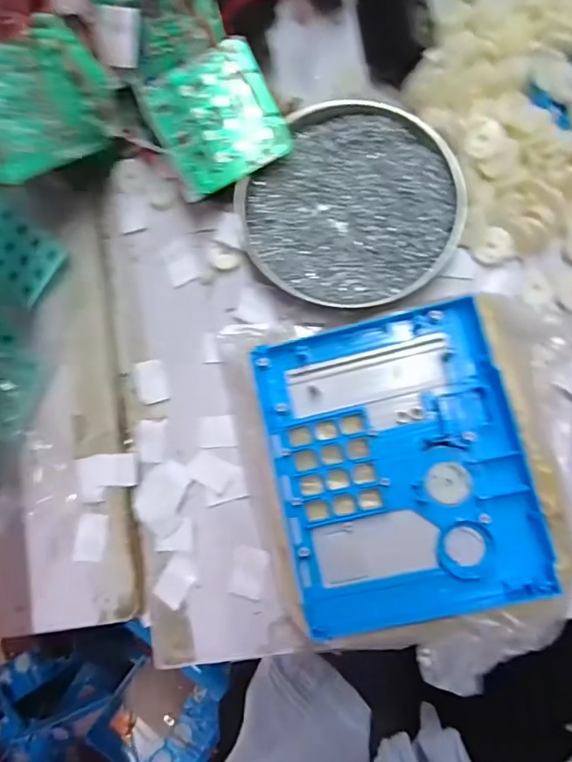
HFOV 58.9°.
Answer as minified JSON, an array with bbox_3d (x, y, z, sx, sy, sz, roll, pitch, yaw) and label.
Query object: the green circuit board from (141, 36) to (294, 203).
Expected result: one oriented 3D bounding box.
[{"bbox_3d":[-0.042,-0.162,0.315,0.074,0.006,0.074,-28,97,0],"label":"green circuit board"}]

